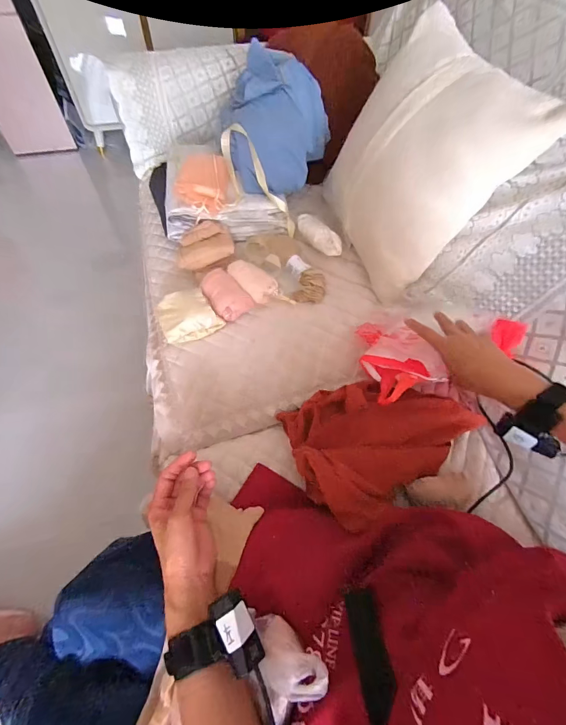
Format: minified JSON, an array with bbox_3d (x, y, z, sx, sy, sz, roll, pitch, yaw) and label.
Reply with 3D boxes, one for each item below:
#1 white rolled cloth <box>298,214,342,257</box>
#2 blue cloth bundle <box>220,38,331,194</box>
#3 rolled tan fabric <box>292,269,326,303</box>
[{"bbox_3d":[0.080,-0.285,0.757,0.121,0.038,0.043,42,64,3],"label":"white rolled cloth"},{"bbox_3d":[-0.015,-0.554,0.788,0.240,0.166,0.283,4,58,1],"label":"blue cloth bundle"},{"bbox_3d":[0.055,-0.153,0.702,0.062,0.050,0.059,6,58,2],"label":"rolled tan fabric"}]

